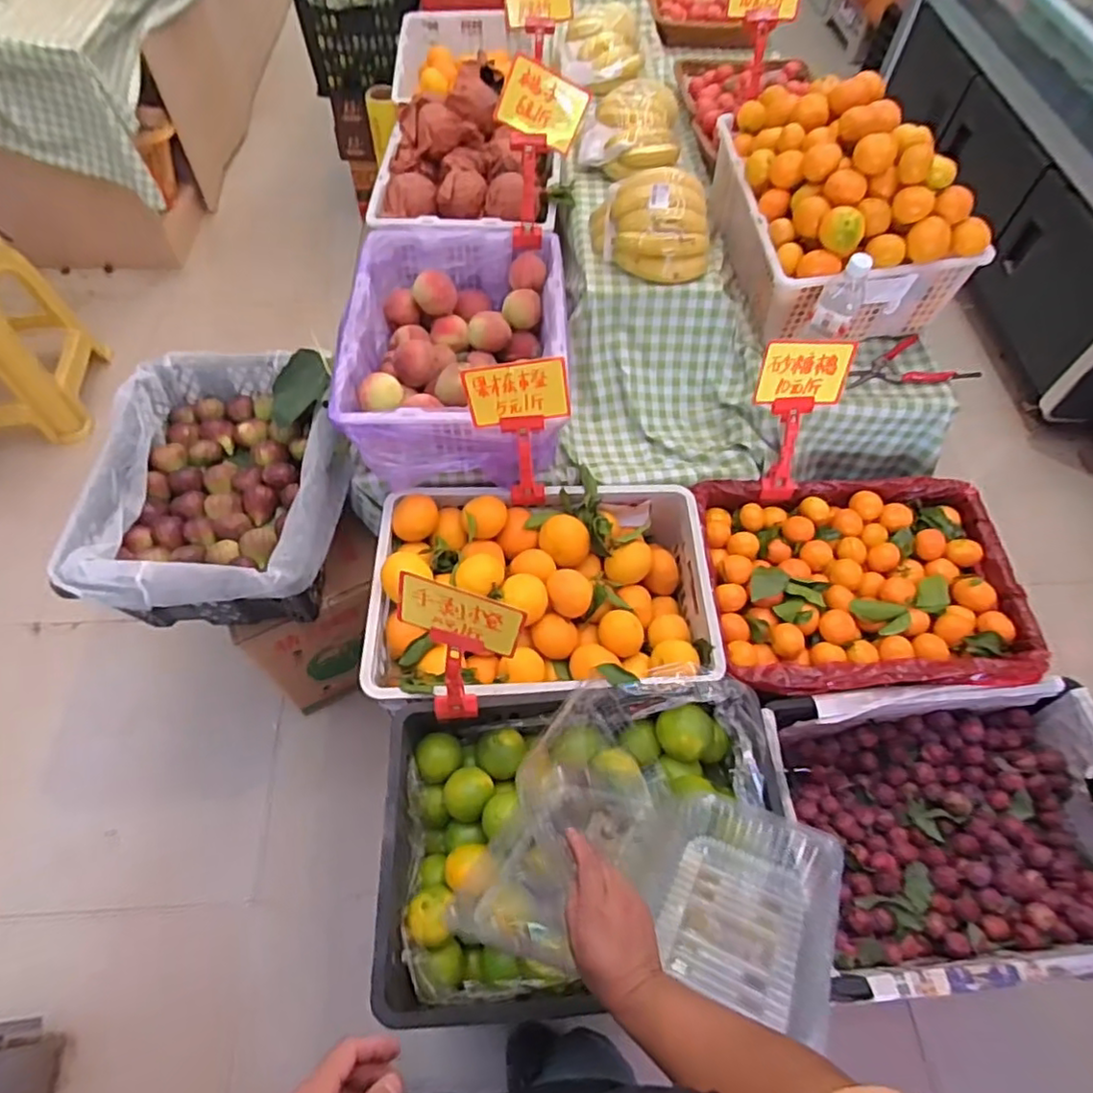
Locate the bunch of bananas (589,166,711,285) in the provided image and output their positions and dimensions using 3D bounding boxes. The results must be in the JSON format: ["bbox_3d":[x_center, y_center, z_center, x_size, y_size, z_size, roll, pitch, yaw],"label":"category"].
[{"bbox_3d":[0.177,-0.526,1.067,0.183,0.147,0.151,-1,59,-3],"label":"bunch of bananas"}]

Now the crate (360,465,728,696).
[{"bbox_3d":[-0.003,0.058,0.969,0.503,0.165,0.356,0,59,-2],"label":"crate"}]

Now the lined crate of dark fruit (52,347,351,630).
[{"bbox_3d":[-0.516,-0.094,1.090,0.384,0.181,0.473,-1,59,-3],"label":"lined crate of dark fruit"}]

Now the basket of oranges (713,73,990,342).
[{"bbox_3d":[0.493,-0.585,1.090,0.312,0.292,0.415,-6,59,-6],"label":"basket of oranges"}]

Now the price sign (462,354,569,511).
[{"bbox_3d":[-0.042,-0.159,0.945,0.138,0.248,0.051,1,59,-2],"label":"price sign"}]

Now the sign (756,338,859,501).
[{"bbox_3d":[0.409,-0.205,1.034,0.143,0.265,0.030,-17,37,-4],"label":"sign"}]

